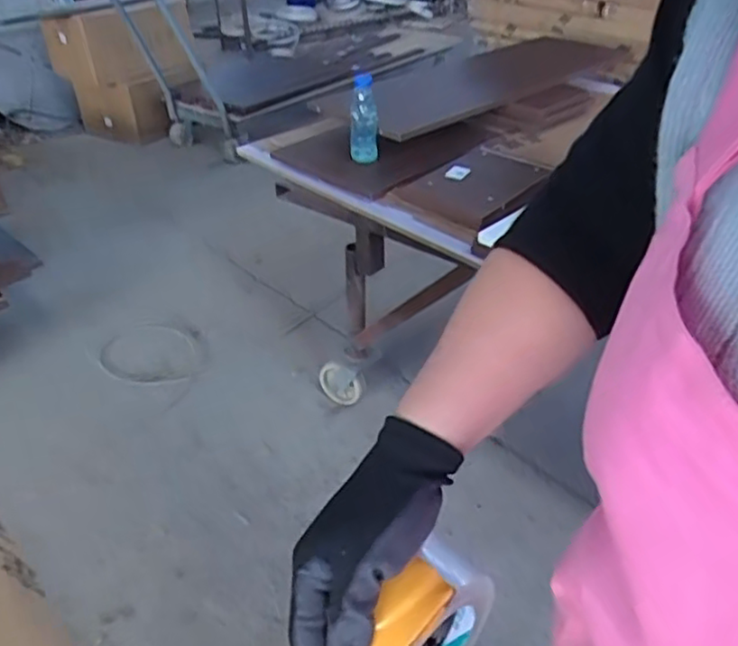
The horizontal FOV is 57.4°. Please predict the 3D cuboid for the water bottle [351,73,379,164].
[{"bbox_3d":[-0.010,-0.471,1.544,0.058,0.202,0.062,-5,35,-5],"label":"water bottle"}]

